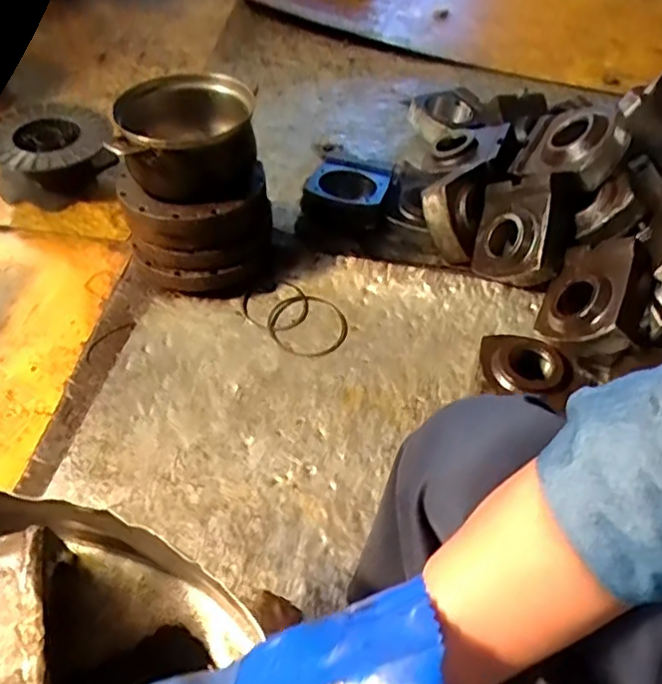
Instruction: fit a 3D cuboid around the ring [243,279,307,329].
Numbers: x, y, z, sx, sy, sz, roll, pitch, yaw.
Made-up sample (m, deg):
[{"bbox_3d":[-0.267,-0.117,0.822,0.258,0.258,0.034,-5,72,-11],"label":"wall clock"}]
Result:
[{"bbox_3d":[-0.094,-0.060,1.094,0.106,0.010,0.099,-2,63,3],"label":"ring"}]

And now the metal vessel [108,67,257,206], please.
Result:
[{"bbox_3d":[-0.239,-0.332,1.054,0.223,0.116,0.187,-5,49,-5],"label":"metal vessel"}]

